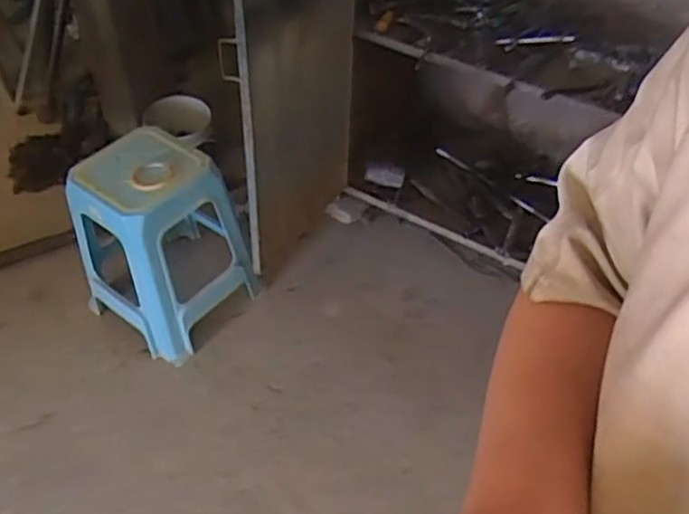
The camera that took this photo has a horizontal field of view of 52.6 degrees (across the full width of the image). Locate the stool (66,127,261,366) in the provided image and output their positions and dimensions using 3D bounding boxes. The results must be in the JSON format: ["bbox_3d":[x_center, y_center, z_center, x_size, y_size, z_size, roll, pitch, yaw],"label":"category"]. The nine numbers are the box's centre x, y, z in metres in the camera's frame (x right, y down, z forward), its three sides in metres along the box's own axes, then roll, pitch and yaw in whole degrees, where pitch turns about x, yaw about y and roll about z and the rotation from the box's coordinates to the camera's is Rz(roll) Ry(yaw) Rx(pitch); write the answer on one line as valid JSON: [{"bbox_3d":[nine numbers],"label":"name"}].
[{"bbox_3d":[-0.474,-0.047,1.827,0.361,0.519,0.358,34,54,29],"label":"stool"}]

